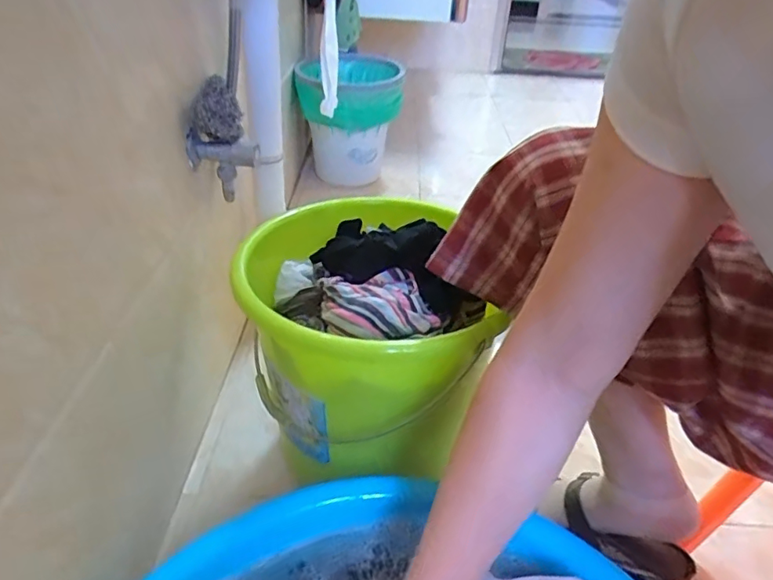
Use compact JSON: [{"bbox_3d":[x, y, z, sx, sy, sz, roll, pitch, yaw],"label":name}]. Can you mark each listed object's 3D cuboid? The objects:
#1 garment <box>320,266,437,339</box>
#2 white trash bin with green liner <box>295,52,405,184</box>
[{"bbox_3d":[-0.009,0.013,0.571,0.111,0.044,0.096,-5,35,-10],"label":"garment"},{"bbox_3d":[-0.090,-0.417,1.399,0.259,0.273,0.264,-2,34,-5],"label":"white trash bin with green liner"}]

